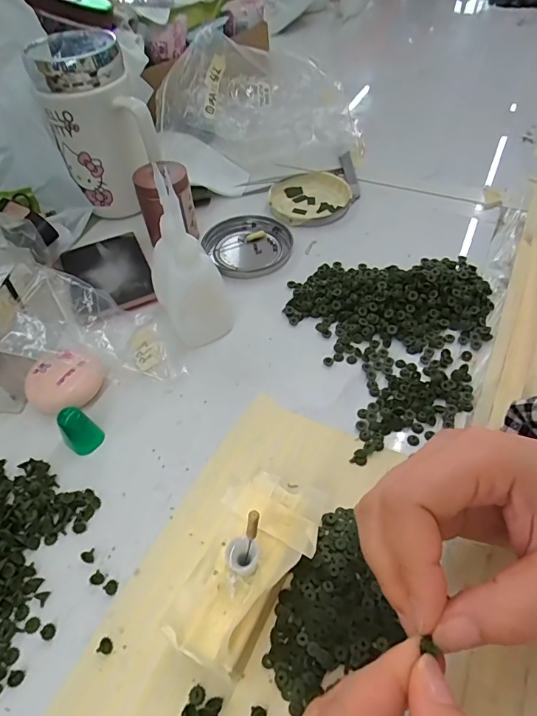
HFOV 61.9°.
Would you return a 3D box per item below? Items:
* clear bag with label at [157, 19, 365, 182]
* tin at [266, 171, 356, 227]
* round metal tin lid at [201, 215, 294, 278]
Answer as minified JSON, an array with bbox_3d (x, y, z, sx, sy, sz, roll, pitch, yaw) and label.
[{"bbox_3d":[-0.006,-0.268,0.480,0.206,0.092,0.112,5,51,7],"label":"clear bag with label"},{"bbox_3d":[0.042,-0.158,0.439,0.082,0.009,0.076,-2,51,2],"label":"tin"},{"bbox_3d":[-0.017,-0.102,0.401,0.074,0.005,0.084,-21,53,-13],"label":"round metal tin lid"}]

